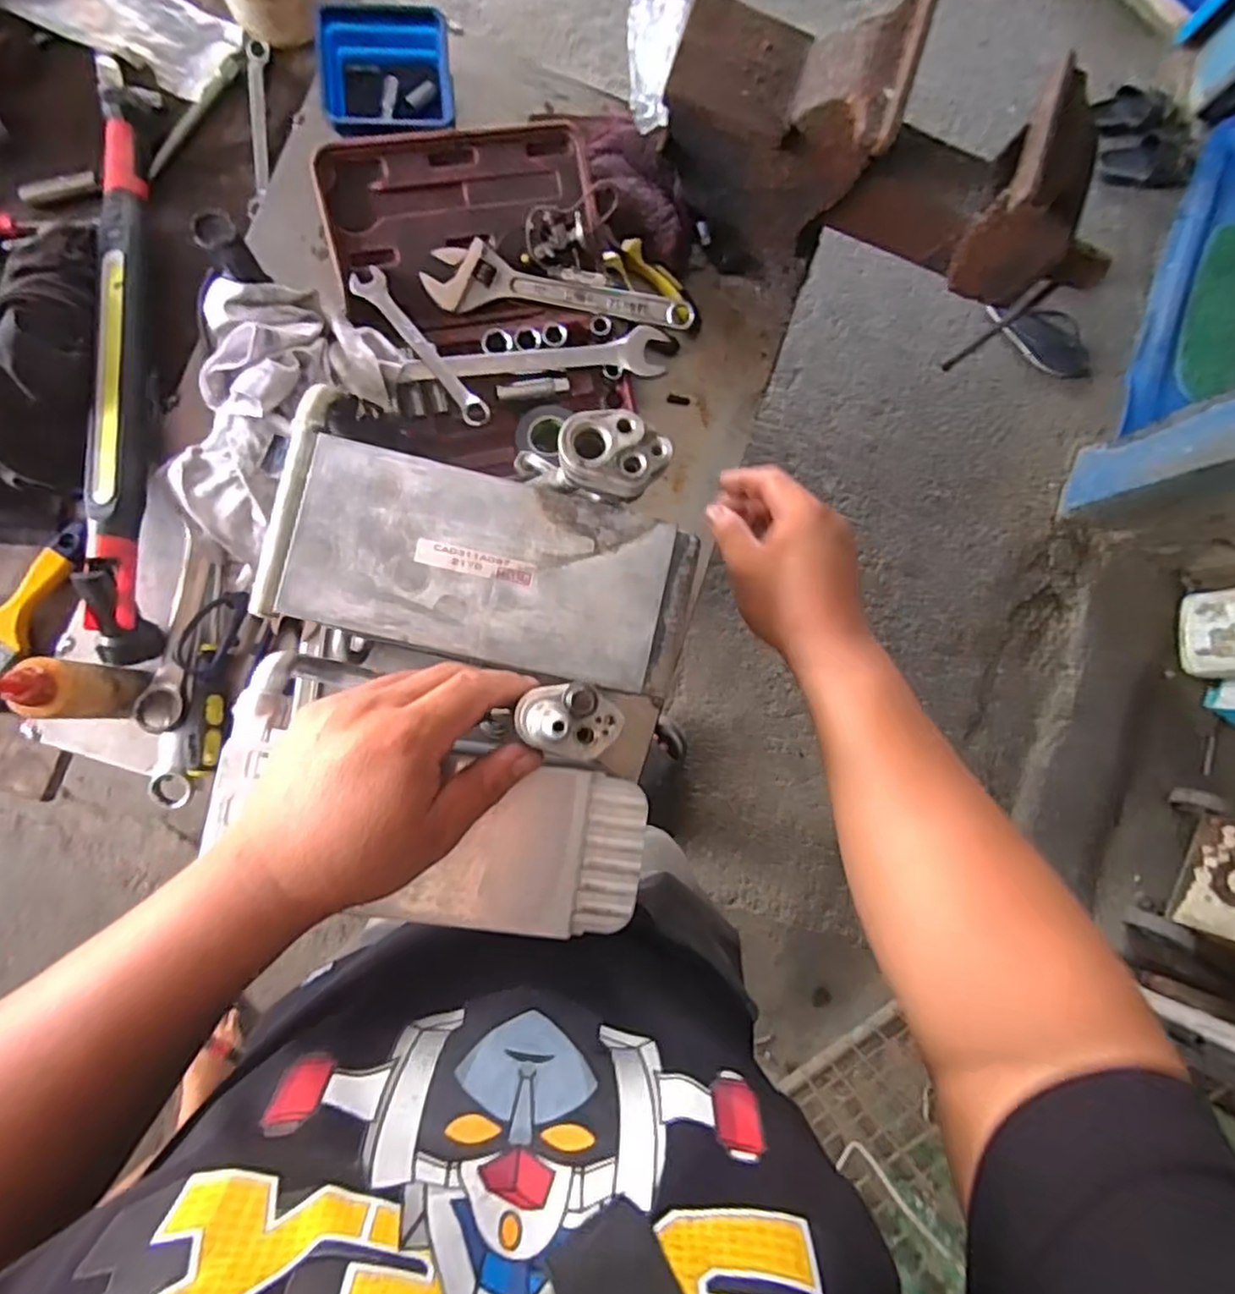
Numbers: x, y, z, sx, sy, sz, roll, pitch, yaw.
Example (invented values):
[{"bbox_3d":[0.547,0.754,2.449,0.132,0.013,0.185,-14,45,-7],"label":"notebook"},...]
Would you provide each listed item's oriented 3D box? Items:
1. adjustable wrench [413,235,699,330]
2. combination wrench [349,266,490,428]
[{"bbox_3d":[-0.050,-0.326,0.616,0.242,0.024,0.051,3,85,-7],"label":"adjustable wrench"},{"bbox_3d":[-0.171,-0.260,0.590,0.029,0.013,0.170,-38,90,-9],"label":"combination wrench"}]

